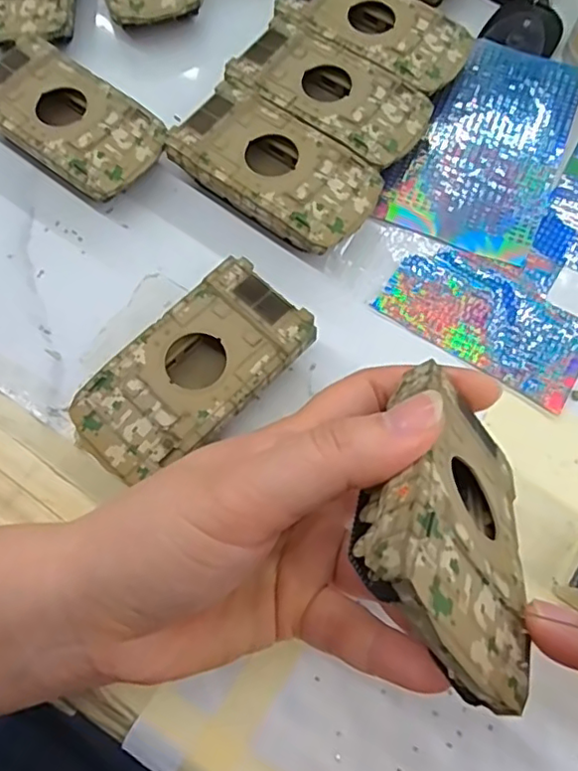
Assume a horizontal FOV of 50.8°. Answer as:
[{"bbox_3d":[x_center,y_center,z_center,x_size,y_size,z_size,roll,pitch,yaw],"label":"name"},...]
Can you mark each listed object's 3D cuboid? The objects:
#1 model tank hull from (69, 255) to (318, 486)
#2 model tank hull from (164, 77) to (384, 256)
[{"bbox_3d":[-0.039,-0.003,0.252,0.051,0.025,0.096,42,75,14],"label":"model tank hull"},{"bbox_3d":[-0.006,-0.099,0.288,0.095,0.025,0.052,35,73,13],"label":"model tank hull"}]

